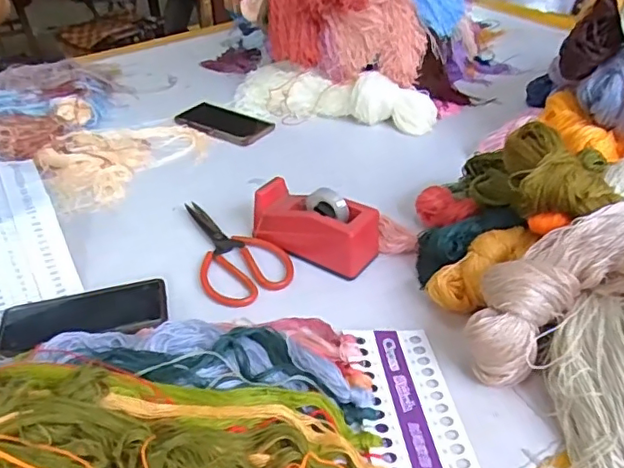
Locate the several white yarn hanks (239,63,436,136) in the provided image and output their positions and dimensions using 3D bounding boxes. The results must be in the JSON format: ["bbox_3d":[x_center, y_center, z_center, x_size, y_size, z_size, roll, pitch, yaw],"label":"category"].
[{"bbox_3d":[0.028,-0.230,0.963,0.352,0.064,0.098,14,39,20],"label":"several white yarn hanks"}]

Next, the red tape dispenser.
[{"bbox_3d":[0.001,-0.011,0.669,0.149,0.069,0.064,21,42,28],"label":"red tape dispenser"}]

